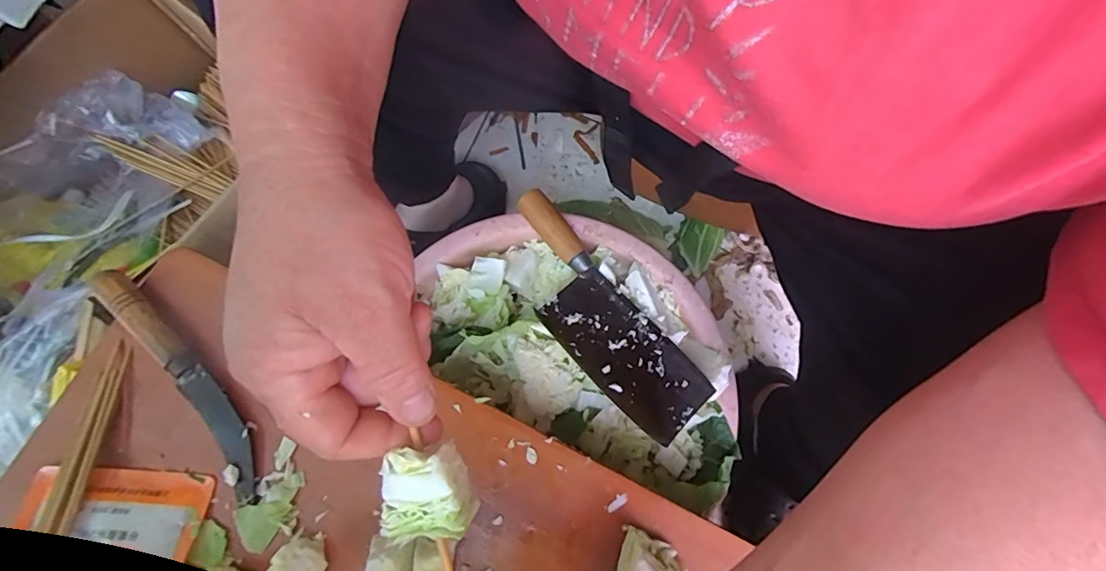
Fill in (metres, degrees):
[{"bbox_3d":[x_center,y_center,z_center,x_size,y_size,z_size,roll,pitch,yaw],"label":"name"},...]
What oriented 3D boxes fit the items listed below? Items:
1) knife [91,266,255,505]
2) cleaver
[{"bbox_3d":[-0.281,0.070,0.376,0.029,0.028,0.207,-36,80,-6],"label":"knife"},{"bbox_3d":[0.037,0.027,0.482,0.081,0.020,0.262,-39,80,-6],"label":"cleaver"}]

